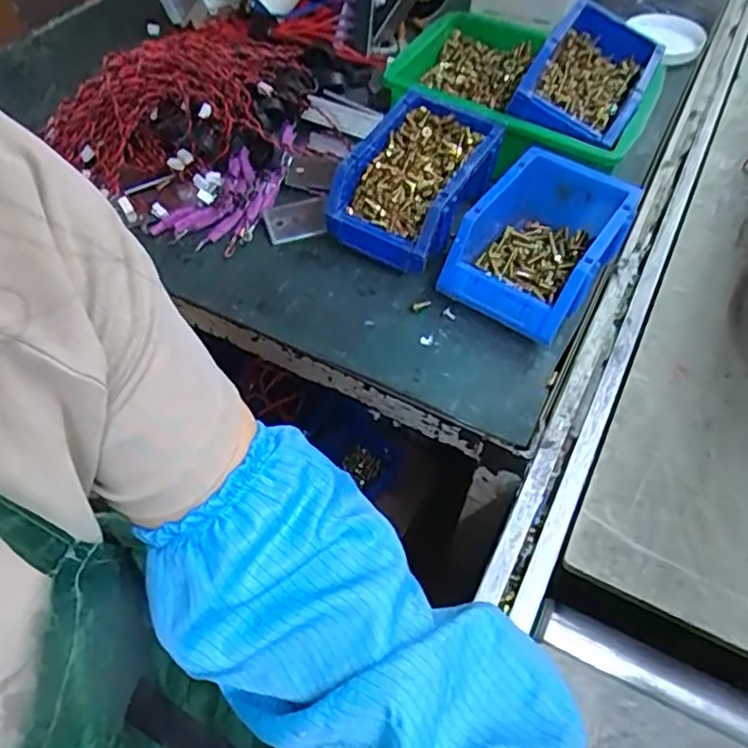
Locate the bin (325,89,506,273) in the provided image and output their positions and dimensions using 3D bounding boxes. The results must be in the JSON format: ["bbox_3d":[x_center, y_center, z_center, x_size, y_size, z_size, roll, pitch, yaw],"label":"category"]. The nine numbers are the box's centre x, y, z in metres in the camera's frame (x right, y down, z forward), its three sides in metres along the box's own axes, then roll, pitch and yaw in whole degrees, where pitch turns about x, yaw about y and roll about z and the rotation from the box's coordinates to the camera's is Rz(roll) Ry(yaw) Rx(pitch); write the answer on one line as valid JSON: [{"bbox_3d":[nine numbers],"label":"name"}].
[{"bbox_3d":[0.038,-0.175,0.585,0.114,0.079,0.161,23,58,15],"label":"bin"}]

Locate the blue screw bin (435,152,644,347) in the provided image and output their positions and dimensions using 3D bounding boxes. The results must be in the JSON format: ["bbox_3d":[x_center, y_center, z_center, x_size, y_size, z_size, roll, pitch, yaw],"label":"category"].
[{"bbox_3d":[0.142,-0.109,0.540,0.111,0.079,0.156,31,60,19],"label":"blue screw bin"}]

